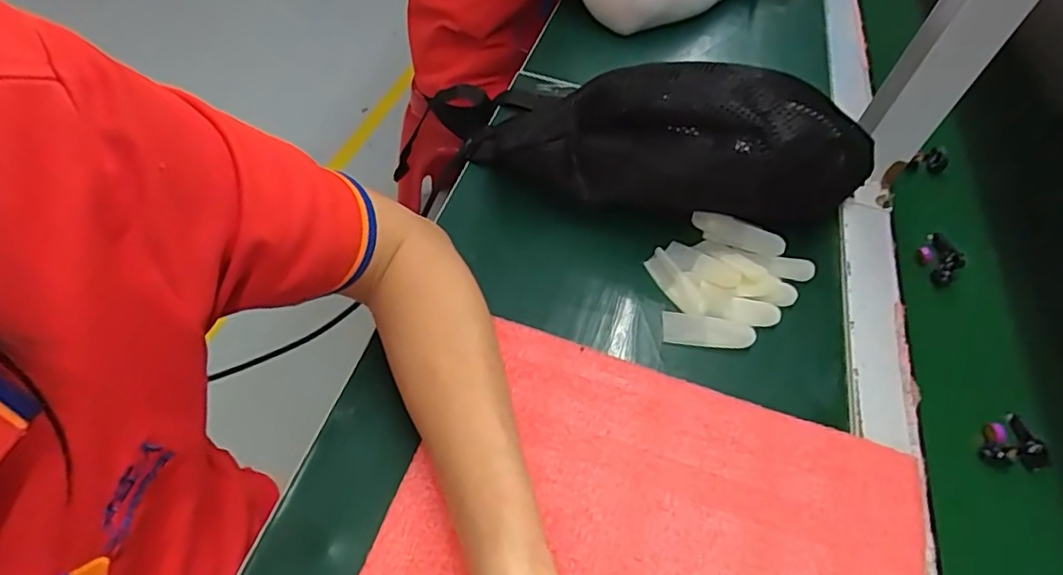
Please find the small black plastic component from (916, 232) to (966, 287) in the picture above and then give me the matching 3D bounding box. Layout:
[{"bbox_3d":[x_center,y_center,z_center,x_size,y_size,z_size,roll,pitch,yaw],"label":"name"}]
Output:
[{"bbox_3d":[0.308,-0.023,0.443,0.050,0.011,0.032,-35,63,-27],"label":"small black plastic component"}]

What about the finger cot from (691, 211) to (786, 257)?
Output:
[{"bbox_3d":[0.154,-0.041,0.439,0.068,0.007,0.021,22,54,11],"label":"finger cot"}]

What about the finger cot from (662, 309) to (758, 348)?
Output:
[{"bbox_3d":[0.115,0.029,0.383,0.059,0.009,0.022,11,52,3],"label":"finger cot"}]

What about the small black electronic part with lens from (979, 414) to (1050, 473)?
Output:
[{"bbox_3d":[0.289,0.094,0.351,0.039,0.013,0.032,-16,56,-17],"label":"small black electronic part with lens"}]

